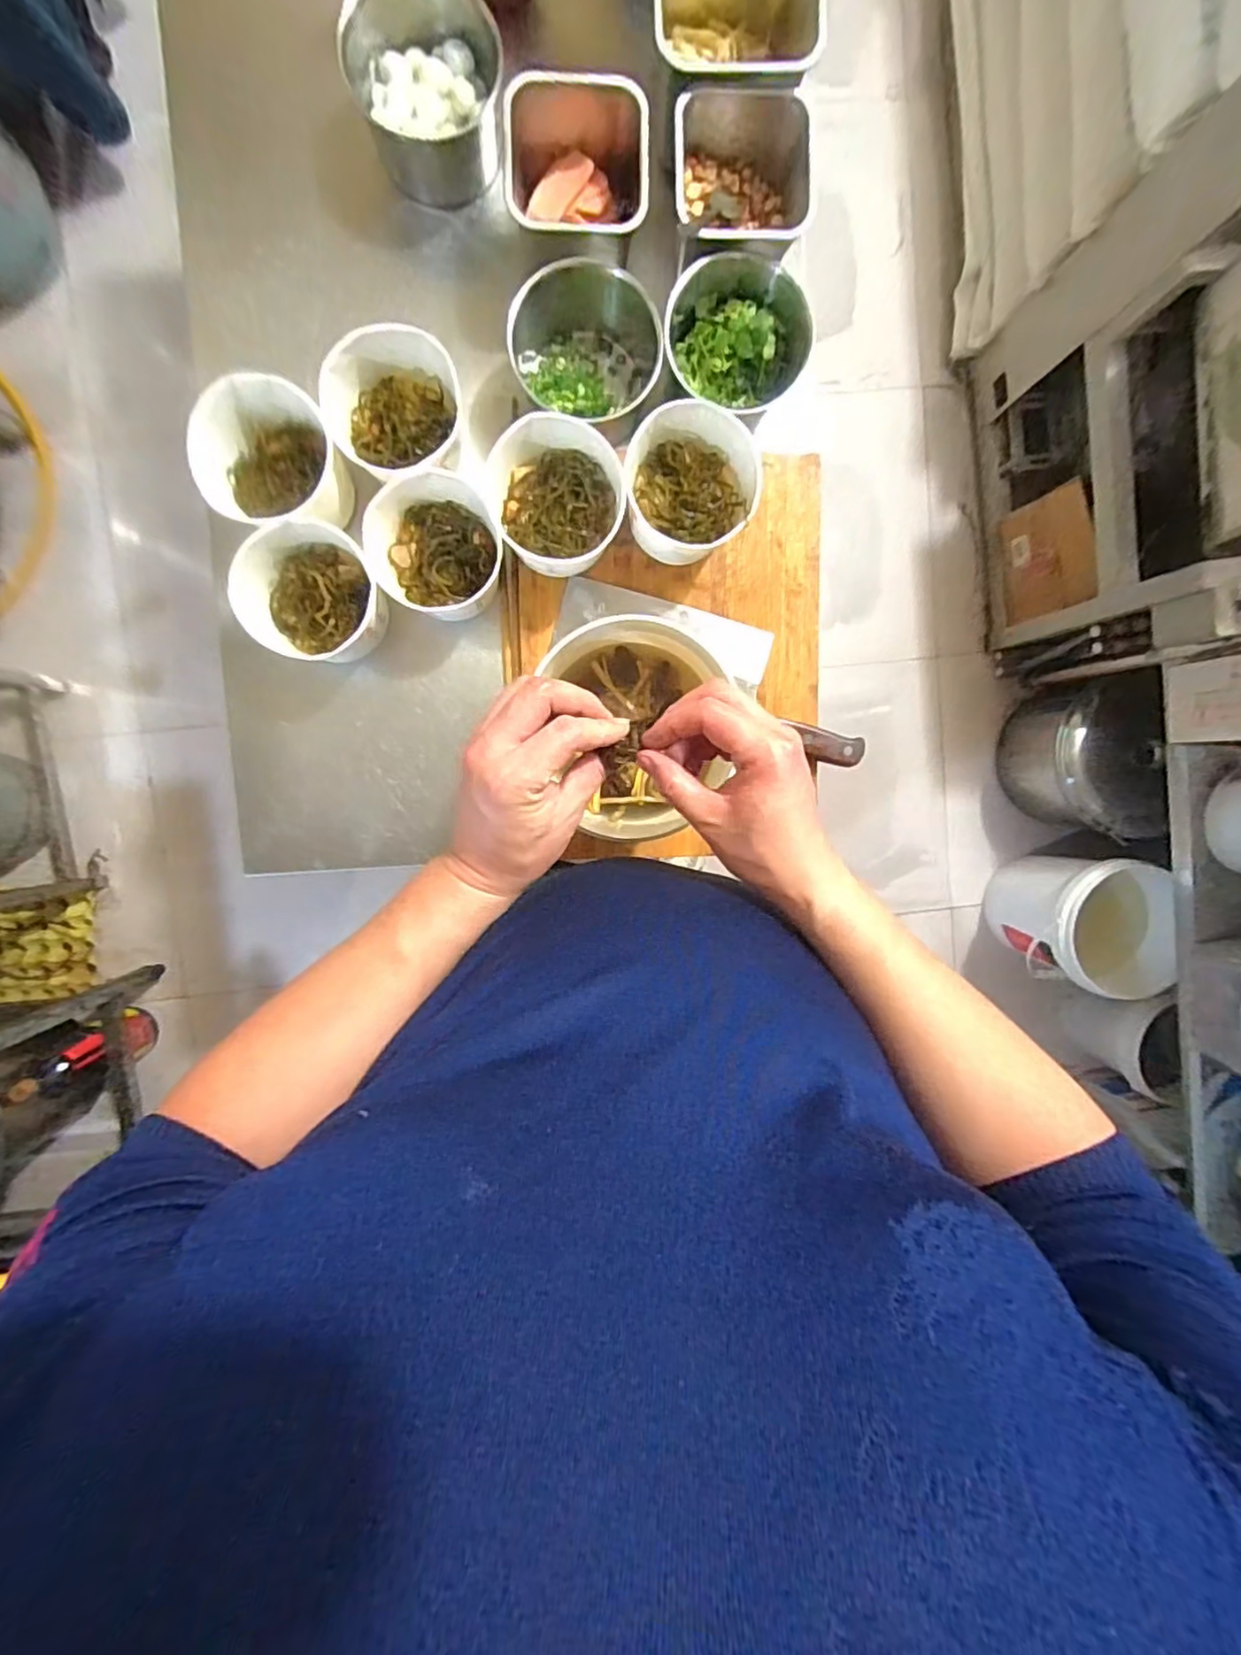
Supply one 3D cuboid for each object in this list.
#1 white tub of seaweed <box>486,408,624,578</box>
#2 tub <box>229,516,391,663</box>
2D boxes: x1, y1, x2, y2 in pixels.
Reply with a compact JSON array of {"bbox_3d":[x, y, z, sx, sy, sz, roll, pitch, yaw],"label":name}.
[{"bbox_3d":[-0.056,-0.295,0.567,0.107,0.066,0.115,0,95,-4],"label":"white tub of seaweed"},{"bbox_3d":[-0.278,-0.211,0.577,0.115,0.065,0.114,0,95,-4],"label":"tub"}]

